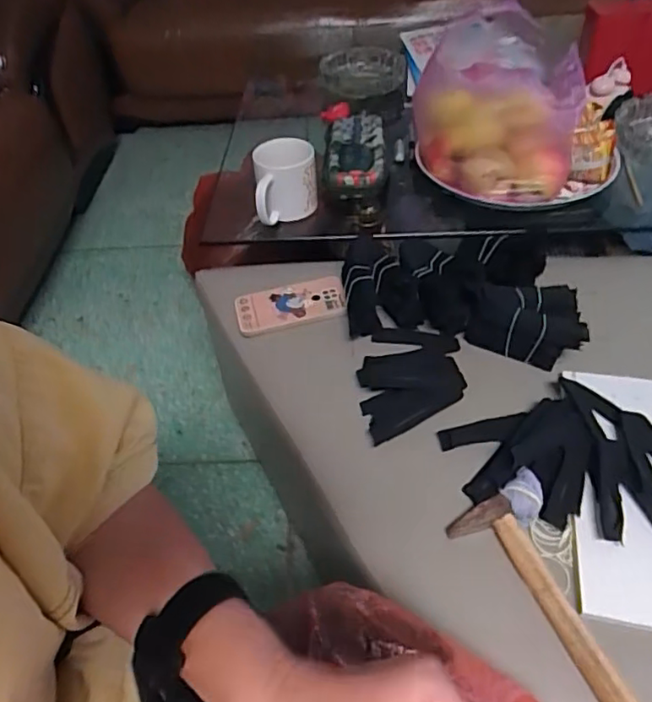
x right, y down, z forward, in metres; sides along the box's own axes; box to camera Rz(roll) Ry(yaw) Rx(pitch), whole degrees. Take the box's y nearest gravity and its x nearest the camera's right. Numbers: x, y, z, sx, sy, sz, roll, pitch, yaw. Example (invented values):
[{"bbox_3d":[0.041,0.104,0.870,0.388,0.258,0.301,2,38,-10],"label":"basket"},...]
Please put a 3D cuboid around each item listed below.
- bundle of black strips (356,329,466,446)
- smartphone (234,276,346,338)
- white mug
[{"bbox_3d":[0.103,0.030,0.697,0.120,0.019,0.169,-1,47,4],"label":"bundle of black strips"},{"bbox_3d":[-0.048,-0.066,0.801,0.149,0.009,0.075,-11,47,-6],"label":"smartphone"},{"bbox_3d":[-0.059,-0.247,0.849,0.089,0.093,0.081,-6,46,-1],"label":"white mug"}]

